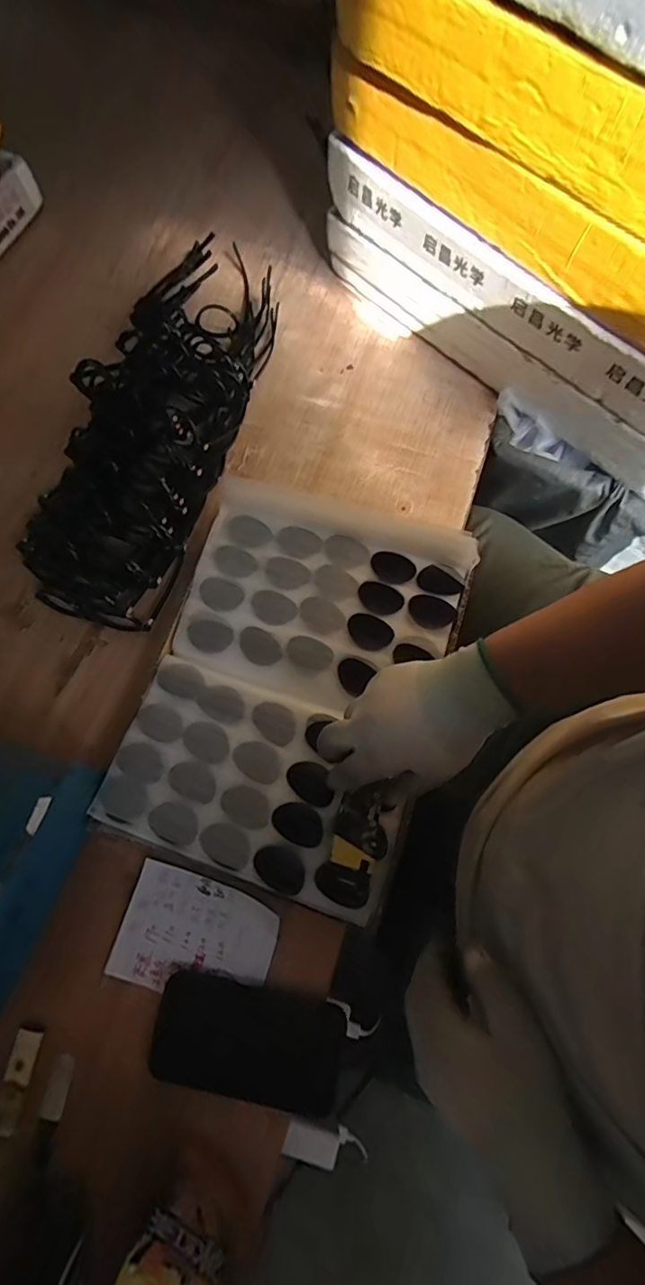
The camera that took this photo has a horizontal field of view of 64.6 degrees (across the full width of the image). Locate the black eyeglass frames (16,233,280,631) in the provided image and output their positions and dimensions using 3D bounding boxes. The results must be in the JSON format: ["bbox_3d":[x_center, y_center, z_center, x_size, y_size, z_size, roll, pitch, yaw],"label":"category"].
[{"bbox_3d":[-0.200,-0.292,0.636,0.188,0.068,0.553,13,73,5],"label":"black eyeglass frames"}]

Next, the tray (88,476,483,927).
[{"bbox_3d":[-0.026,0.033,0.509,0.276,0.037,0.377,16,73,6],"label":"tray"}]

